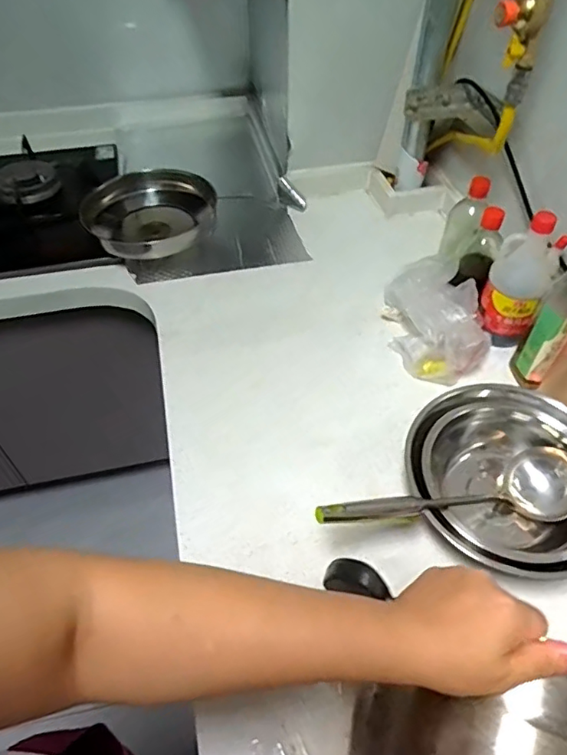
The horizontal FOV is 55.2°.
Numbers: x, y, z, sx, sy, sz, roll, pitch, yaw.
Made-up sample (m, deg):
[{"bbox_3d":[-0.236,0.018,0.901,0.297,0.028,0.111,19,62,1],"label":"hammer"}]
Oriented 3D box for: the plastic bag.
[{"bbox_3d":[0.235,-0.093,0.815,0.127,0.108,0.171,-12,50,-10],"label":"plastic bag"}]

